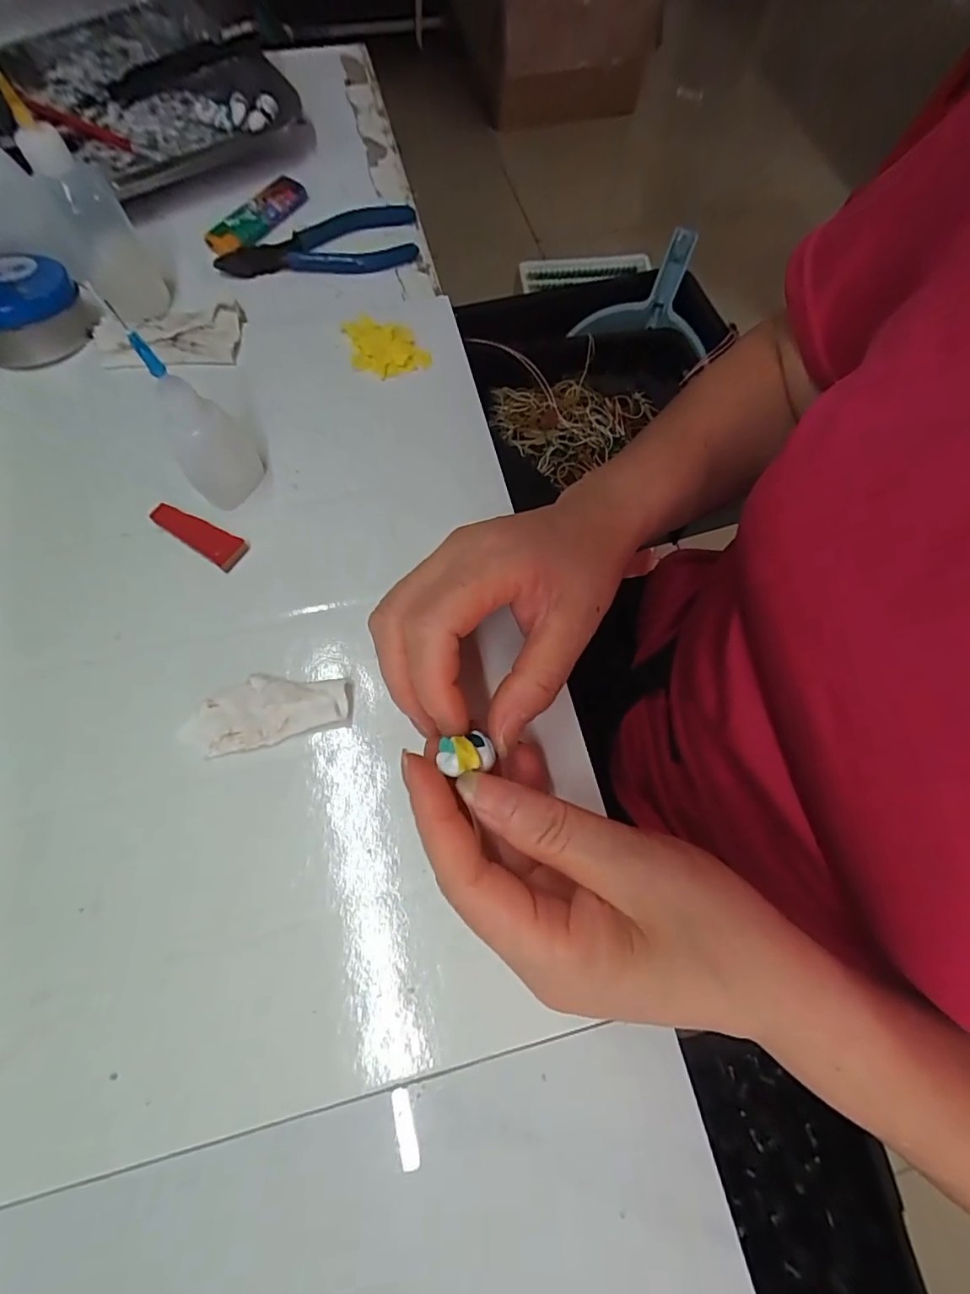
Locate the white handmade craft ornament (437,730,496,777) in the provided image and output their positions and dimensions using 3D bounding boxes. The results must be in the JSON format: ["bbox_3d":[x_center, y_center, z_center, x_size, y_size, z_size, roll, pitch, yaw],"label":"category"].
[{"bbox_3d":[-0.006,0.037,0.184,0.020,0.013,0.014,-14,73,-7],"label":"white handmade craft ornament"}]

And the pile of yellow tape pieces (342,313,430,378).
[{"bbox_3d":[-0.059,-0.181,0.308,0.044,0.012,0.041,-15,71,-7],"label":"pile of yellow tape pieces"}]

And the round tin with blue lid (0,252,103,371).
[{"bbox_3d":[-0.269,-0.197,0.300,0.065,0.035,0.060,1,70,-1],"label":"round tin with blue lid"}]

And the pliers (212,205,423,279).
[{"bbox_3d":[-0.107,-0.263,0.344,0.133,0.006,0.047,-22,72,-9],"label":"pliers"}]

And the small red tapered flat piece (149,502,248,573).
[{"bbox_3d":[-0.144,-0.058,0.262,0.050,0.004,0.017,33,72,10],"label":"small red tapered flat piece"}]

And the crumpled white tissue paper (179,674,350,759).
[{"bbox_3d":[-0.097,0.028,0.236,0.071,0.011,0.031,-14,71,-7],"label":"crumpled white tissue paper"}]

